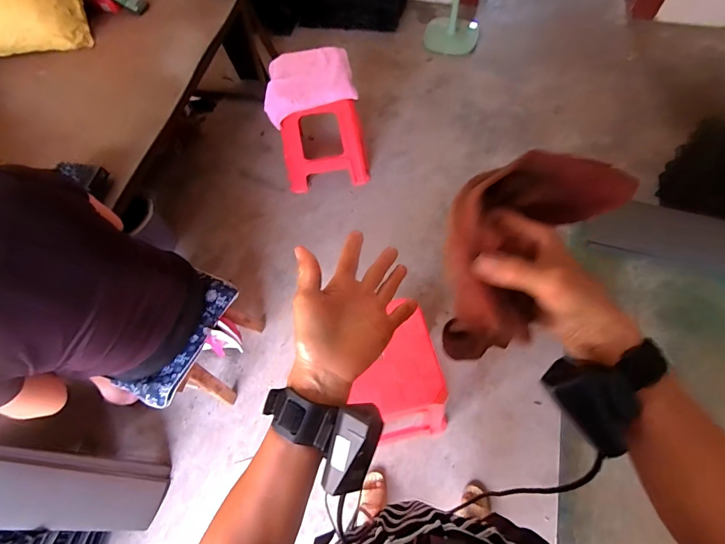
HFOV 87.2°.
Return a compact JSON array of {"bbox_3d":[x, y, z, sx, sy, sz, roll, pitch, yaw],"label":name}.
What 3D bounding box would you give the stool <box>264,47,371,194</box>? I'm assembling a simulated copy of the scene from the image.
[{"bbox_3d":[-0.190,-0.628,1.624,0.346,0.453,0.358,-11,64,-2],"label":"stool"}]

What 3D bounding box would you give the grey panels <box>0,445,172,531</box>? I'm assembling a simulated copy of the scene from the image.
[{"bbox_3d":[-0.767,0.574,0.981,0.064,0.593,0.179,0,61,31],"label":"grey panels"}]

